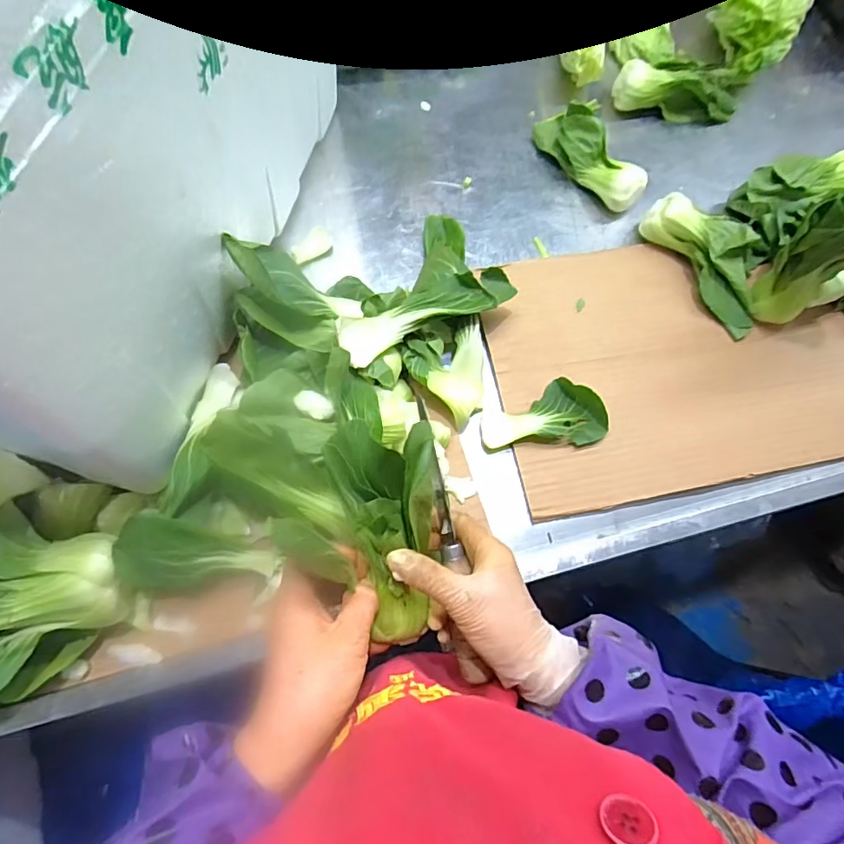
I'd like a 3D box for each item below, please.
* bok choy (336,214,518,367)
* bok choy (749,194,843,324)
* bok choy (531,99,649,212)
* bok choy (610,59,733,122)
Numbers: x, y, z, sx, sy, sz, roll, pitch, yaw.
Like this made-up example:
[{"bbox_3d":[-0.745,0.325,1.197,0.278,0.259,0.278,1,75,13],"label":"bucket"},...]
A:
[{"bbox_3d":[-0.018,-0.144,0.511,0.190,0.071,0.148,-28,73,-12],"label":"bok choy"},{"bbox_3d":[0.390,-0.152,0.486,0.085,0.159,0.047,29,72,8],"label":"bok choy"},{"bbox_3d":[0.199,-0.319,0.596,0.067,0.053,0.158,-23,72,-10],"label":"bok choy"},{"bbox_3d":[0.330,-0.425,0.642,0.167,0.050,0.064,-2,70,-3],"label":"bok choy"}]

